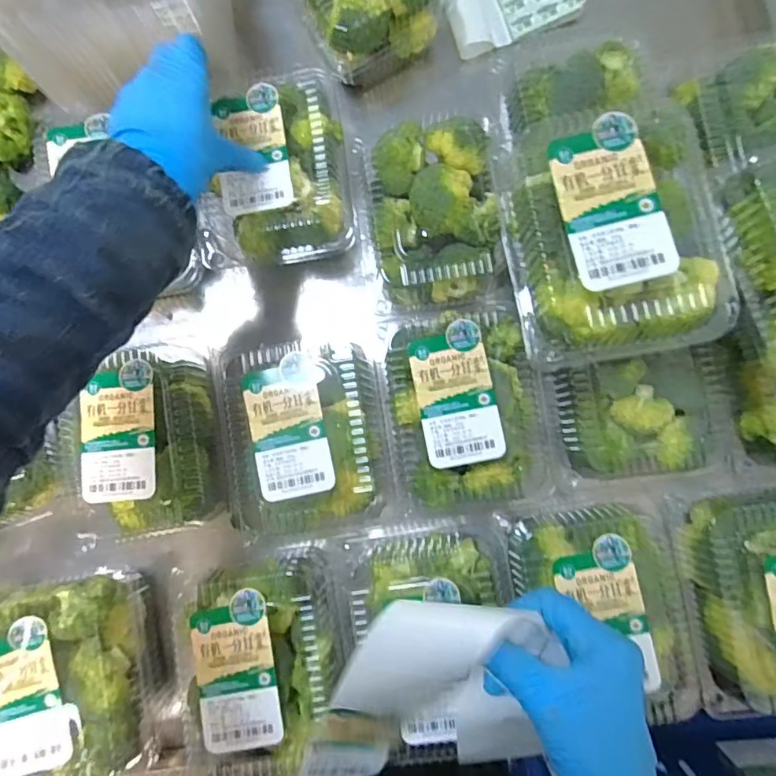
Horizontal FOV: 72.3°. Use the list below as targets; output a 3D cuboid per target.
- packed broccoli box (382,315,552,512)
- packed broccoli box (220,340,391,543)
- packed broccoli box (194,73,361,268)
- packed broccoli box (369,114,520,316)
[{"bbox_3d":[0.067,0.013,0.449,0.129,0.066,0.166,-7,84,1],"label":"packed broccoli box"},{"bbox_3d":[-0.065,0.044,0.446,0.123,0.065,0.158,-6,84,1],"label":"packed broccoli box"},{"bbox_3d":[-0.103,-0.196,0.484,0.133,0.066,0.161,-5,84,1],"label":"packed broccoli box"},{"bbox_3d":[0.042,-0.151,0.471,0.116,0.053,0.168,-8,84,1],"label":"packed broccoli box"}]

